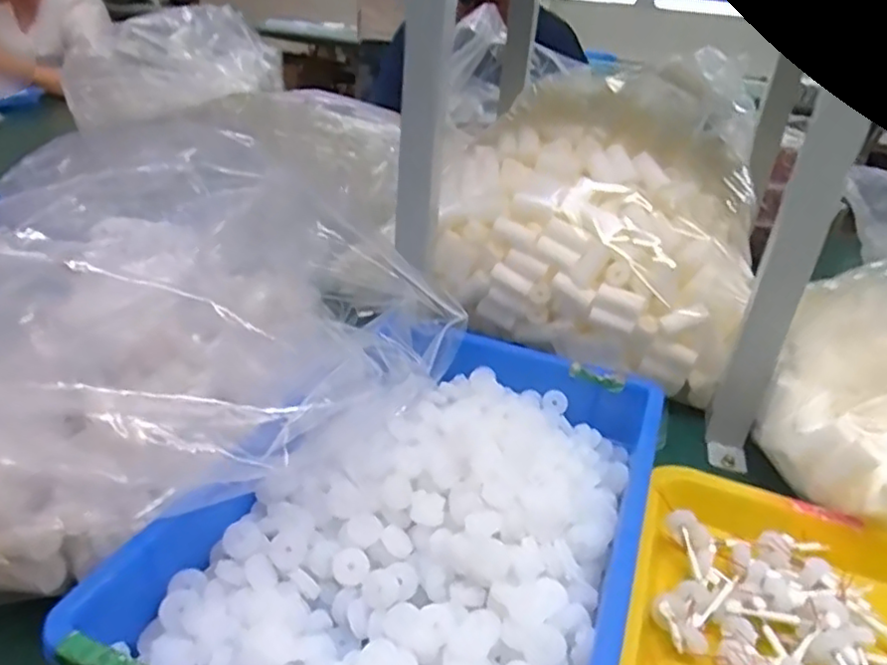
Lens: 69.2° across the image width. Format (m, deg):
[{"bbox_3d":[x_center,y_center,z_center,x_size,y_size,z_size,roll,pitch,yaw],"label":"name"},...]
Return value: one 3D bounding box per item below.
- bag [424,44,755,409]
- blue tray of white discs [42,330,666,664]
[{"bbox_3d":[0.161,-0.124,0.650,0.287,0.213,0.239,16,30,17],"label":"bag"},{"bbox_3d":[-0.003,0.106,0.406,0.241,0.052,0.369,16,30,17],"label":"blue tray of white discs"}]

